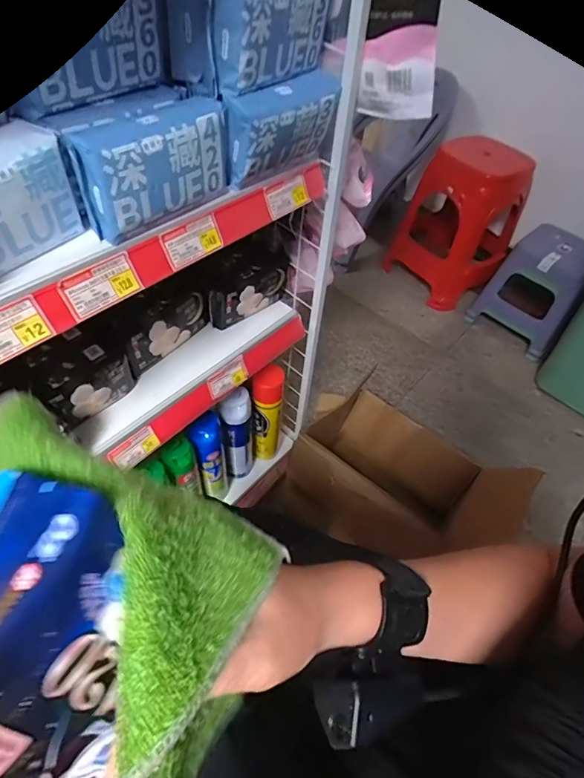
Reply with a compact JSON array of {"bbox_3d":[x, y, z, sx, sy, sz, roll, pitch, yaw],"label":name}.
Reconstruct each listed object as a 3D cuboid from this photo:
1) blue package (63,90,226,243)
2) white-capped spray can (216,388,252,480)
[{"bbox_3d":[-0.143,-0.231,0.434,0.079,0.084,0.163,34,57,19],"label":"blue package"},{"bbox_3d":[-0.116,0.099,0.908,0.059,0.259,0.054,3,52,-3],"label":"white-capped spray can"}]

